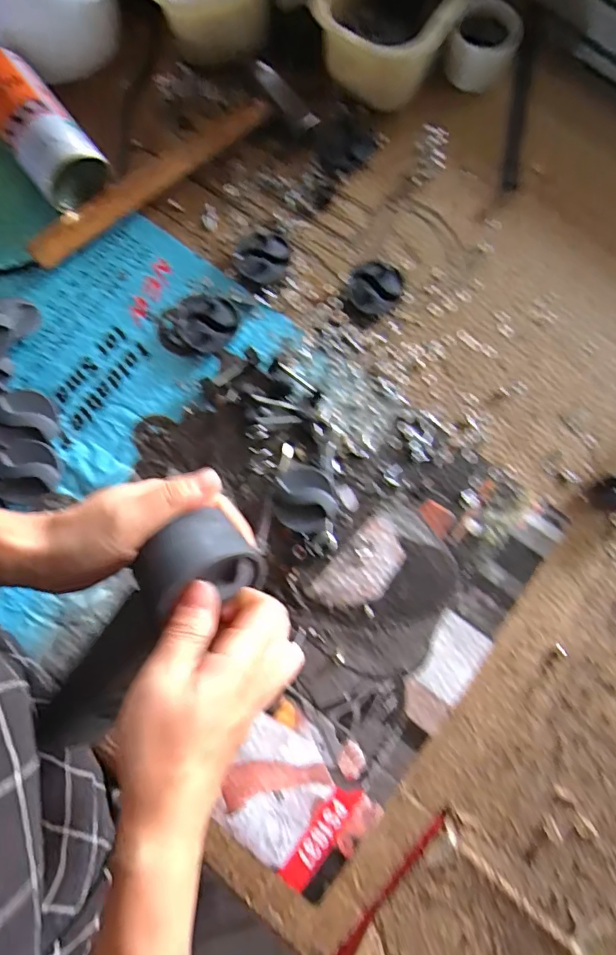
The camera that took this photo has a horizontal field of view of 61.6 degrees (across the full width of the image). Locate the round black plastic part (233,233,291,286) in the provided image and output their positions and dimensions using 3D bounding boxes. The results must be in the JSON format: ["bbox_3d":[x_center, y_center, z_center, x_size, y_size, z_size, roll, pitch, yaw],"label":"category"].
[{"bbox_3d":[-0.045,-0.219,0.510,0.051,0.022,0.058,27,79,4],"label":"round black plastic part"}]

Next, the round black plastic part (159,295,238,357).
[{"bbox_3d":[-0.105,-0.145,0.492,0.074,0.020,0.061,-12,79,-4],"label":"round black plastic part"}]

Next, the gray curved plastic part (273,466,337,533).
[{"bbox_3d":[-0.003,0.018,0.454,0.052,0.025,0.058,-14,79,-4],"label":"gray curved plastic part"}]

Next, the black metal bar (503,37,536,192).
[{"bbox_3d":[0.219,-0.373,0.539,0.016,0.014,0.147,7,92,0],"label":"black metal bar"}]

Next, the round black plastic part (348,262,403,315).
[{"bbox_3d":[0.067,-0.185,0.507,0.054,0.020,0.050,0,79,-2],"label":"round black plastic part"}]

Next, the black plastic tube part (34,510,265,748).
[{"bbox_3d":[-0.096,0.086,0.296,0.063,0.039,0.155,41,101,6],"label":"black plastic tube part"}]

